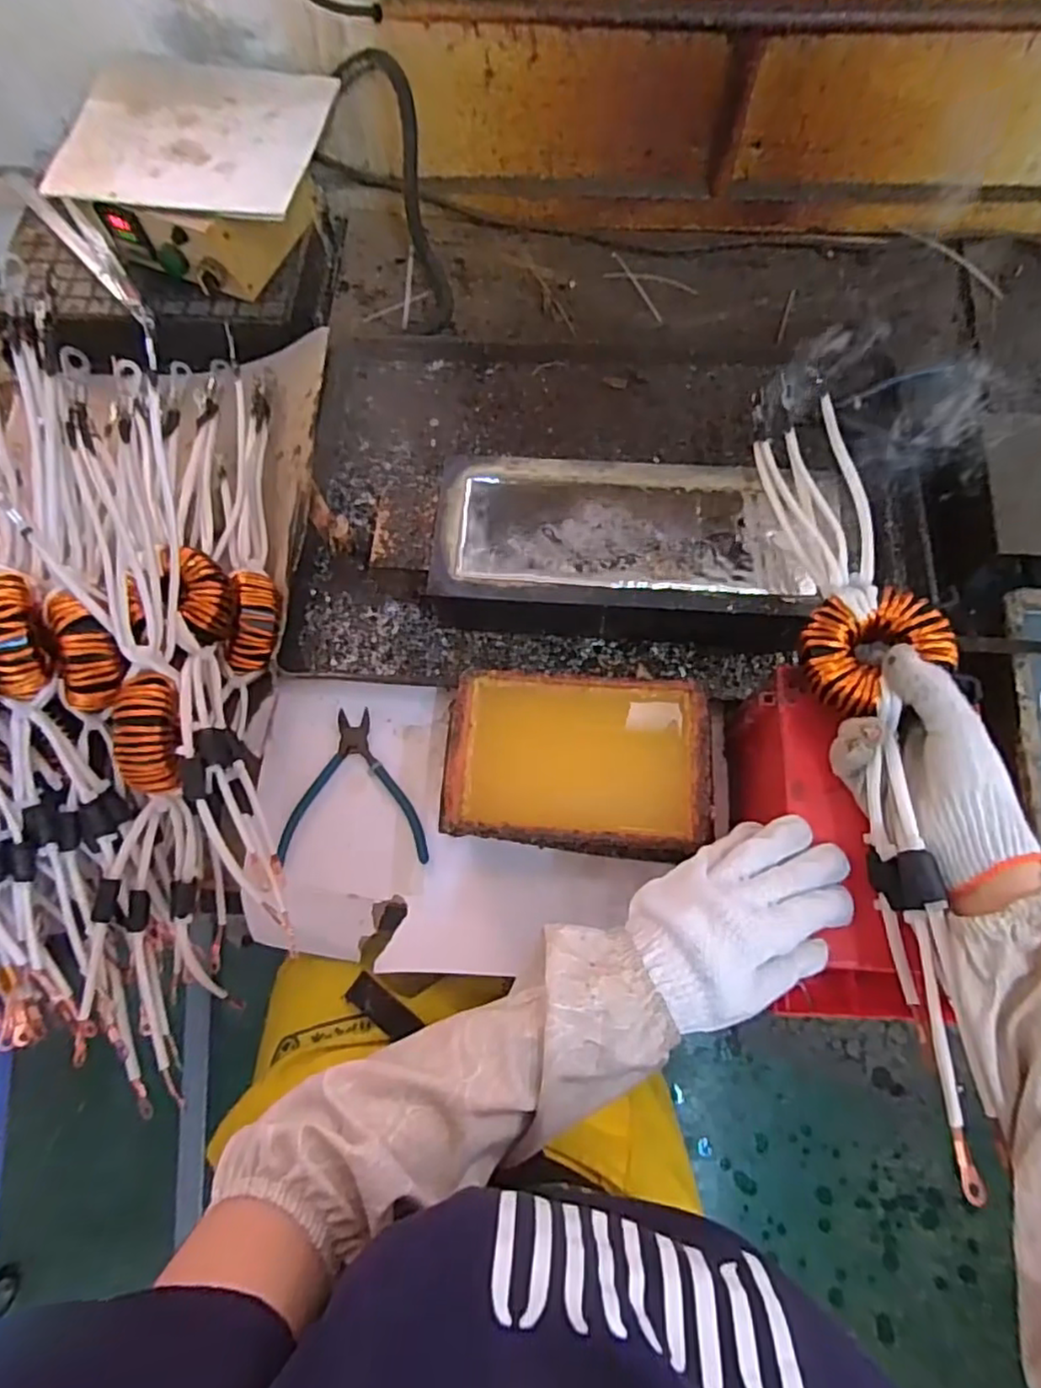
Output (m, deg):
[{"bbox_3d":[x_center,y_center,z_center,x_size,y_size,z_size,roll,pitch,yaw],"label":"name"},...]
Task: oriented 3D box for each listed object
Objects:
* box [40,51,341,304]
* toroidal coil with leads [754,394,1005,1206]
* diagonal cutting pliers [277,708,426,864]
[{"bbox_3d":[-0.324,-0.534,0.694,0.249,0.089,0.218,10,72,6],"label":"box"},{"bbox_3d":[0.234,0.013,0.447,0.080,0.075,0.503,-1,67,2],"label":"toroidal coil with leads"},{"bbox_3d":[-0.141,0.078,0.578,0.120,0.012,0.131,-2,71,2],"label":"diagonal cutting pliers"}]

